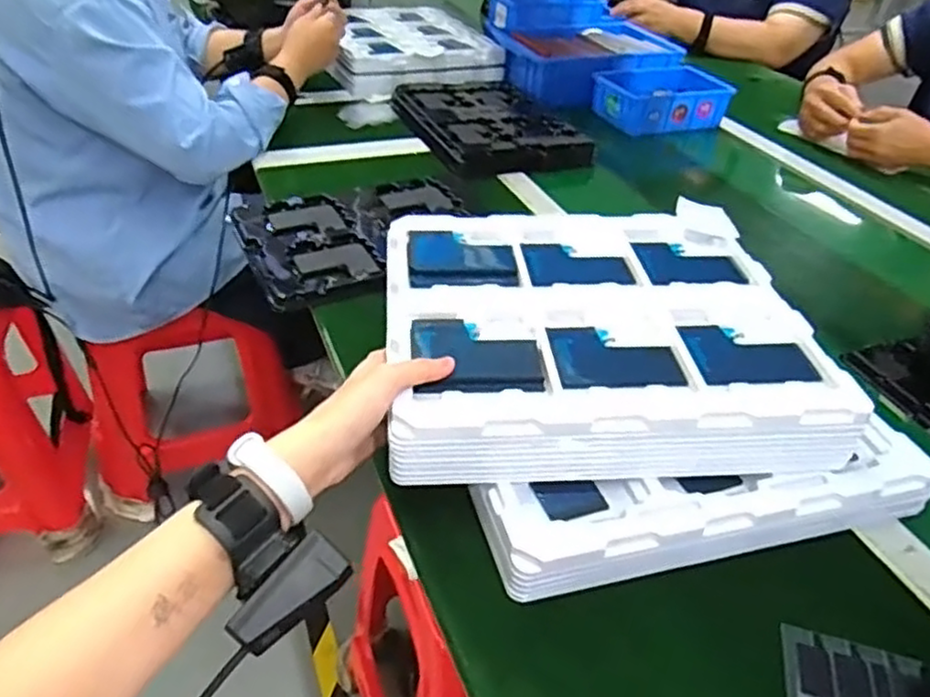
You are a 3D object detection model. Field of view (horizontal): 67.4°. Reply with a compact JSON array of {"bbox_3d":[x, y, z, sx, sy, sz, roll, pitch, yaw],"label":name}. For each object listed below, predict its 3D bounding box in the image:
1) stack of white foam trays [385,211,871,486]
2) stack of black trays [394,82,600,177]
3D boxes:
[{"bbox_3d":[0.102,-0.017,0.578,0.325,0.056,0.299,0,38,-6],"label":"stack of white foam trays"},{"bbox_3d":[0.037,-0.349,1.086,0.229,0.036,0.323,-13,41,-21],"label":"stack of black trays"}]

